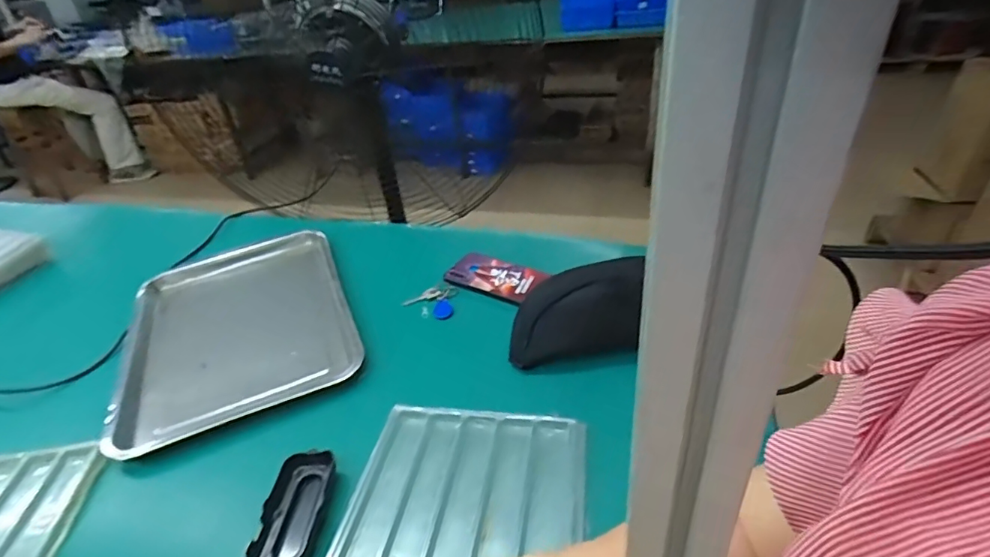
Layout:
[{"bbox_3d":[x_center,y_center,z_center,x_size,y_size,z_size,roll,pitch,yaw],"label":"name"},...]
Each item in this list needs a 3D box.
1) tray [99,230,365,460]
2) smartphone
[{"bbox_3d":[-0.358,0.055,0.711,0.285,0.030,0.361,-18,36,-15],"label":"tray"},{"bbox_3d":[-0.003,-0.003,0.741,0.144,0.015,0.073,15,40,29],"label":"smartphone"}]

